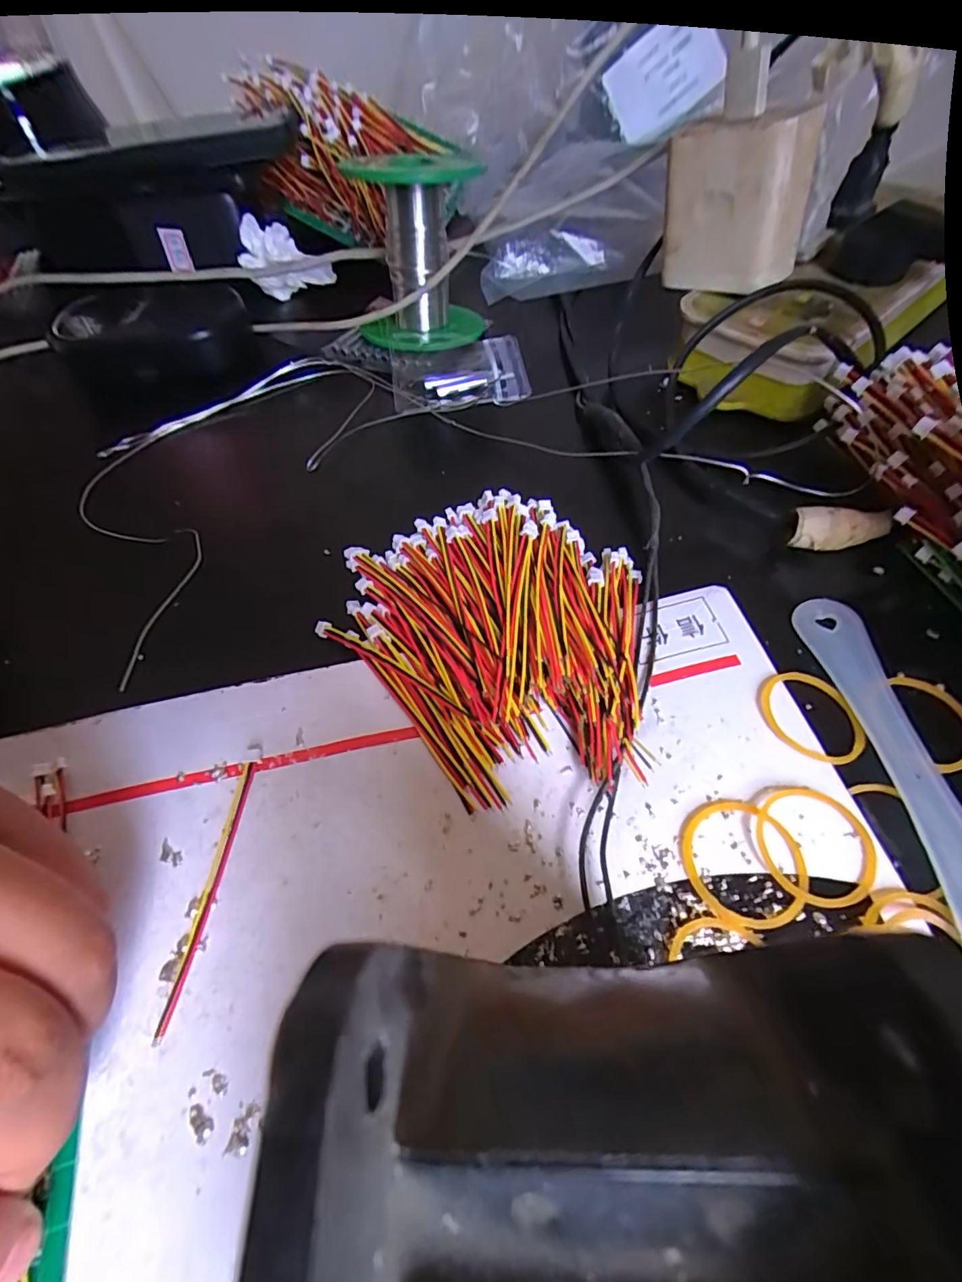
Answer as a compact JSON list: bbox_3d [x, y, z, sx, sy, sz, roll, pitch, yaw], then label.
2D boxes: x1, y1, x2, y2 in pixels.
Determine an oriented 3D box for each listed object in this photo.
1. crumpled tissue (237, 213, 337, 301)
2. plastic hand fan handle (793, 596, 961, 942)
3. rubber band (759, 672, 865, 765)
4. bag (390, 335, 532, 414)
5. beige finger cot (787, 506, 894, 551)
[{"bbox_3d":[-0.110,-0.214,0.301,0.058,0.040,0.018,14,57,12],"label":"crumpled tissue"},{"bbox_3d":[0.123,0.049,0.138,0.018,0.004,0.152,-5,55,0],"label":"plastic hand fan handle"},{"bbox_3d":[0.100,0.023,0.159,0.029,0.004,0.030,-6,55,-1],"label":"rubber band"},{"bbox_3d":[-0.010,-0.134,0.270,0.069,0.011,0.046,-7,68,-4],"label":"bag"},{"bbox_3d":[0.132,-0.040,0.193,0.038,0.014,0.011,-2,55,1],"label":"beige finger cot"}]

